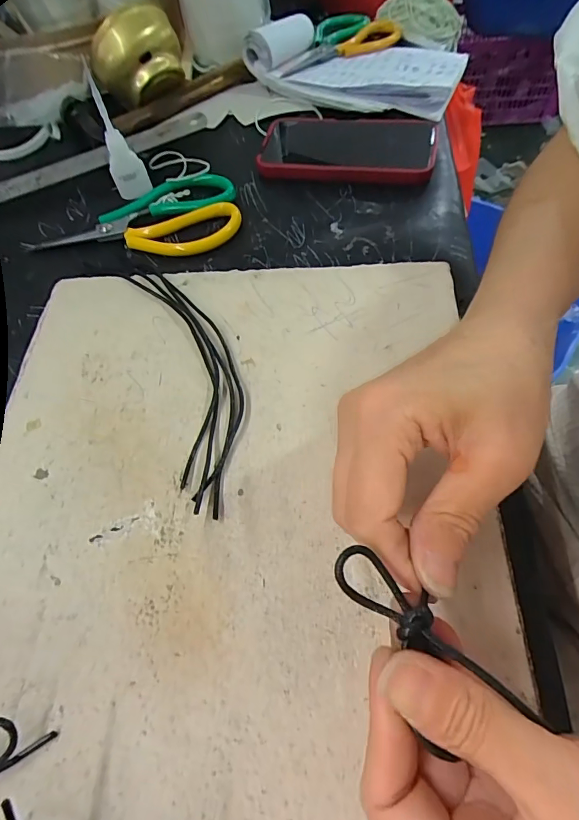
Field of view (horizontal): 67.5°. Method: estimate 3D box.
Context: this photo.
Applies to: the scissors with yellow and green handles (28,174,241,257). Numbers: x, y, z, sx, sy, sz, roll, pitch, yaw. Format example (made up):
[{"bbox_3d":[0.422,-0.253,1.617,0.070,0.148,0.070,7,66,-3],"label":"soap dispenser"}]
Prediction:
[{"bbox_3d":[-0.138,-0.174,0.391,0.182,0.012,0.094,-8,60,-1],"label":"scissors with yellow and green handles"}]

